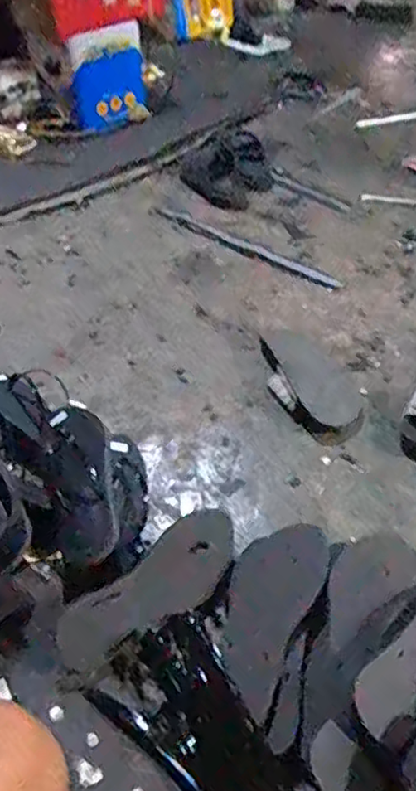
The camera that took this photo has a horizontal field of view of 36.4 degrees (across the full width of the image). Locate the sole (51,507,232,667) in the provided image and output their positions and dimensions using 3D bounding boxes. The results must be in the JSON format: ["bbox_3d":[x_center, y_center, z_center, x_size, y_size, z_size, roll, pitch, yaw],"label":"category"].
[{"bbox_3d":[-0.057,0.206,0.679,0.224,0.028,0.079,-36,93,-22],"label":"sole"}]

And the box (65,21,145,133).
[{"bbox_3d":[-0.254,-0.831,1.657,0.237,0.240,0.085,-23,39,-25],"label":"box"}]

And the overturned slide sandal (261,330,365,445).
[{"bbox_3d":[0.148,-0.021,0.959,0.117,0.030,0.256,-17,46,-16],"label":"overturned slide sandal"}]

